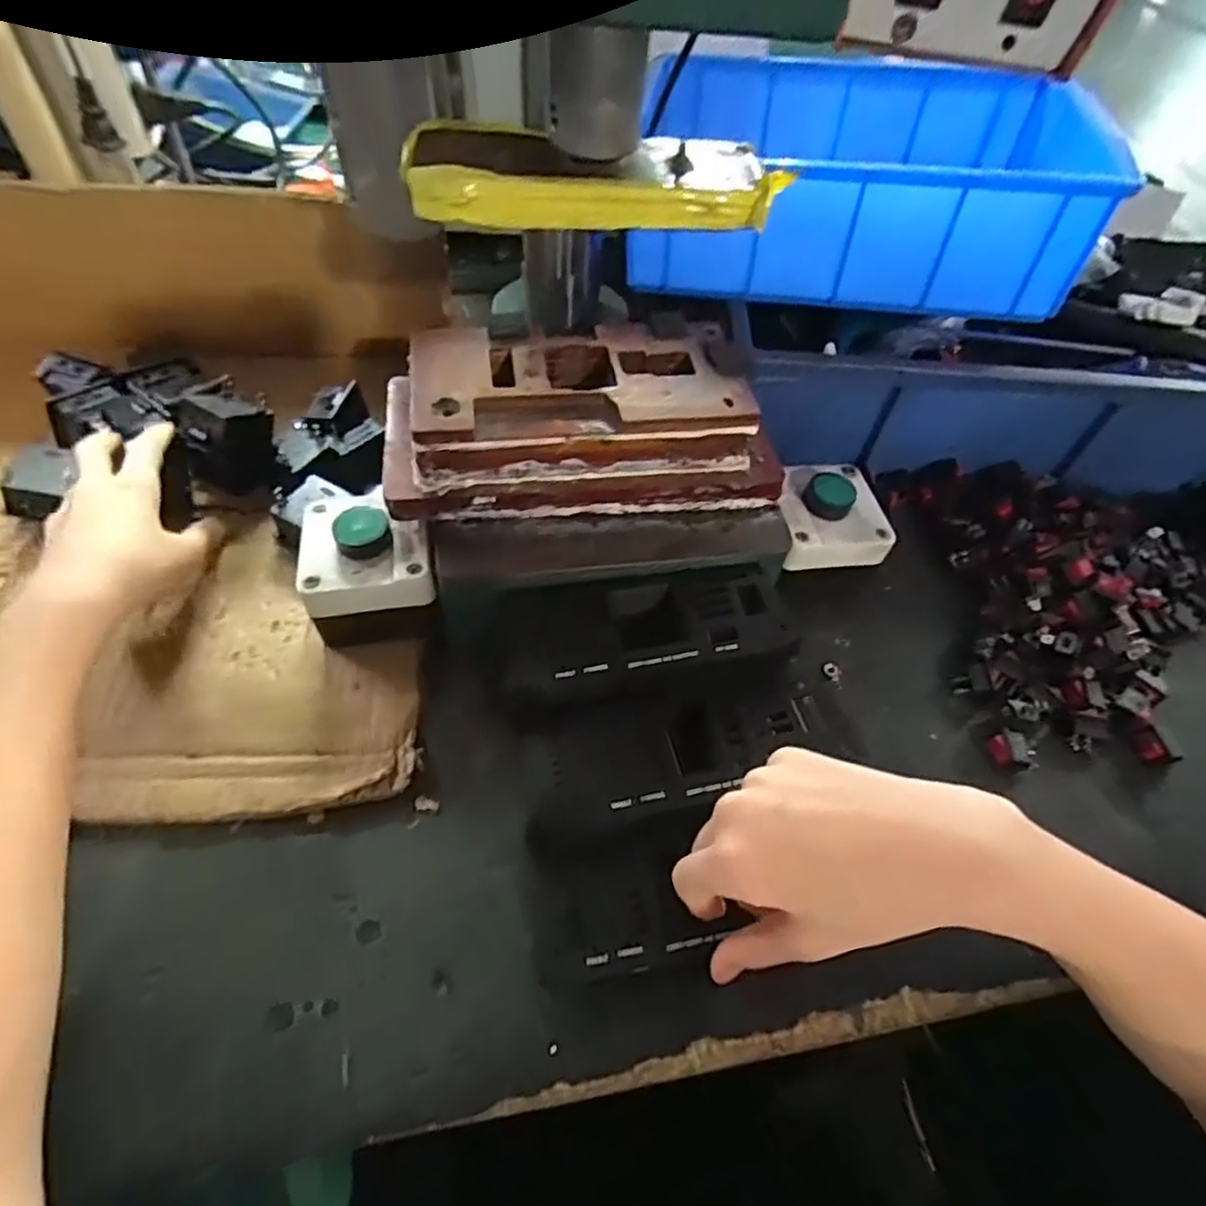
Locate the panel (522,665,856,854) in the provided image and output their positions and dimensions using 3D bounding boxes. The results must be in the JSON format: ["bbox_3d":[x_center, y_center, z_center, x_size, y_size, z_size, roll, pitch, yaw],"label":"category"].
[{"bbox_3d":[0.041,0.072,0.331,0.158,0.028,0.056,-11,72,-14],"label":"panel"}]

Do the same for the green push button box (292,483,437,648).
[{"bbox_3d":[-0.130,-0.022,0.377,0.066,0.058,0.071,-12,56,-13],"label":"green push button box"}]

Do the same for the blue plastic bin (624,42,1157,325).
[{"bbox_3d":[0.172,-0.295,0.469,0.275,0.090,0.199,12,54,3],"label":"blue plastic bin"}]

